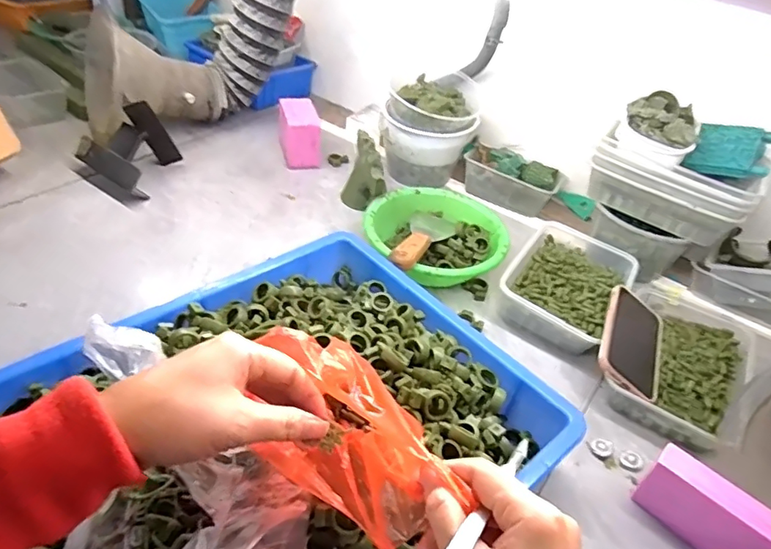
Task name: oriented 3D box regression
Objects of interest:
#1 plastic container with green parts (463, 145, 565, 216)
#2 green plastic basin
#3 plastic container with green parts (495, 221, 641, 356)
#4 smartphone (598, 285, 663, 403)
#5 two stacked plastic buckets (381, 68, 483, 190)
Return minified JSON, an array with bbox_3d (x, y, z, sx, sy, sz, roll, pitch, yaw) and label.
[{"bbox_3d":[0.222,-0.173,0.931,0.163,0.074,0.087,25,44,19],"label":"plastic container with green parts"},{"bbox_3d":[0.071,-0.052,0.774,0.194,0.056,0.194,5,41,-4],"label":"green plastic basin"},{"bbox_3d":[0.259,0.008,0.743,0.149,0.049,0.239,27,45,20],"label":"plastic container with green parts"},{"bbox_3d":[0.307,0.080,0.651,0.083,0.011,0.169,41,45,-4],"label":"smartphone"},{"bbox_3d":[0.087,-0.256,0.948,0.176,0.143,0.176,5,41,-4],"label":"two stacked plastic buckets"}]

